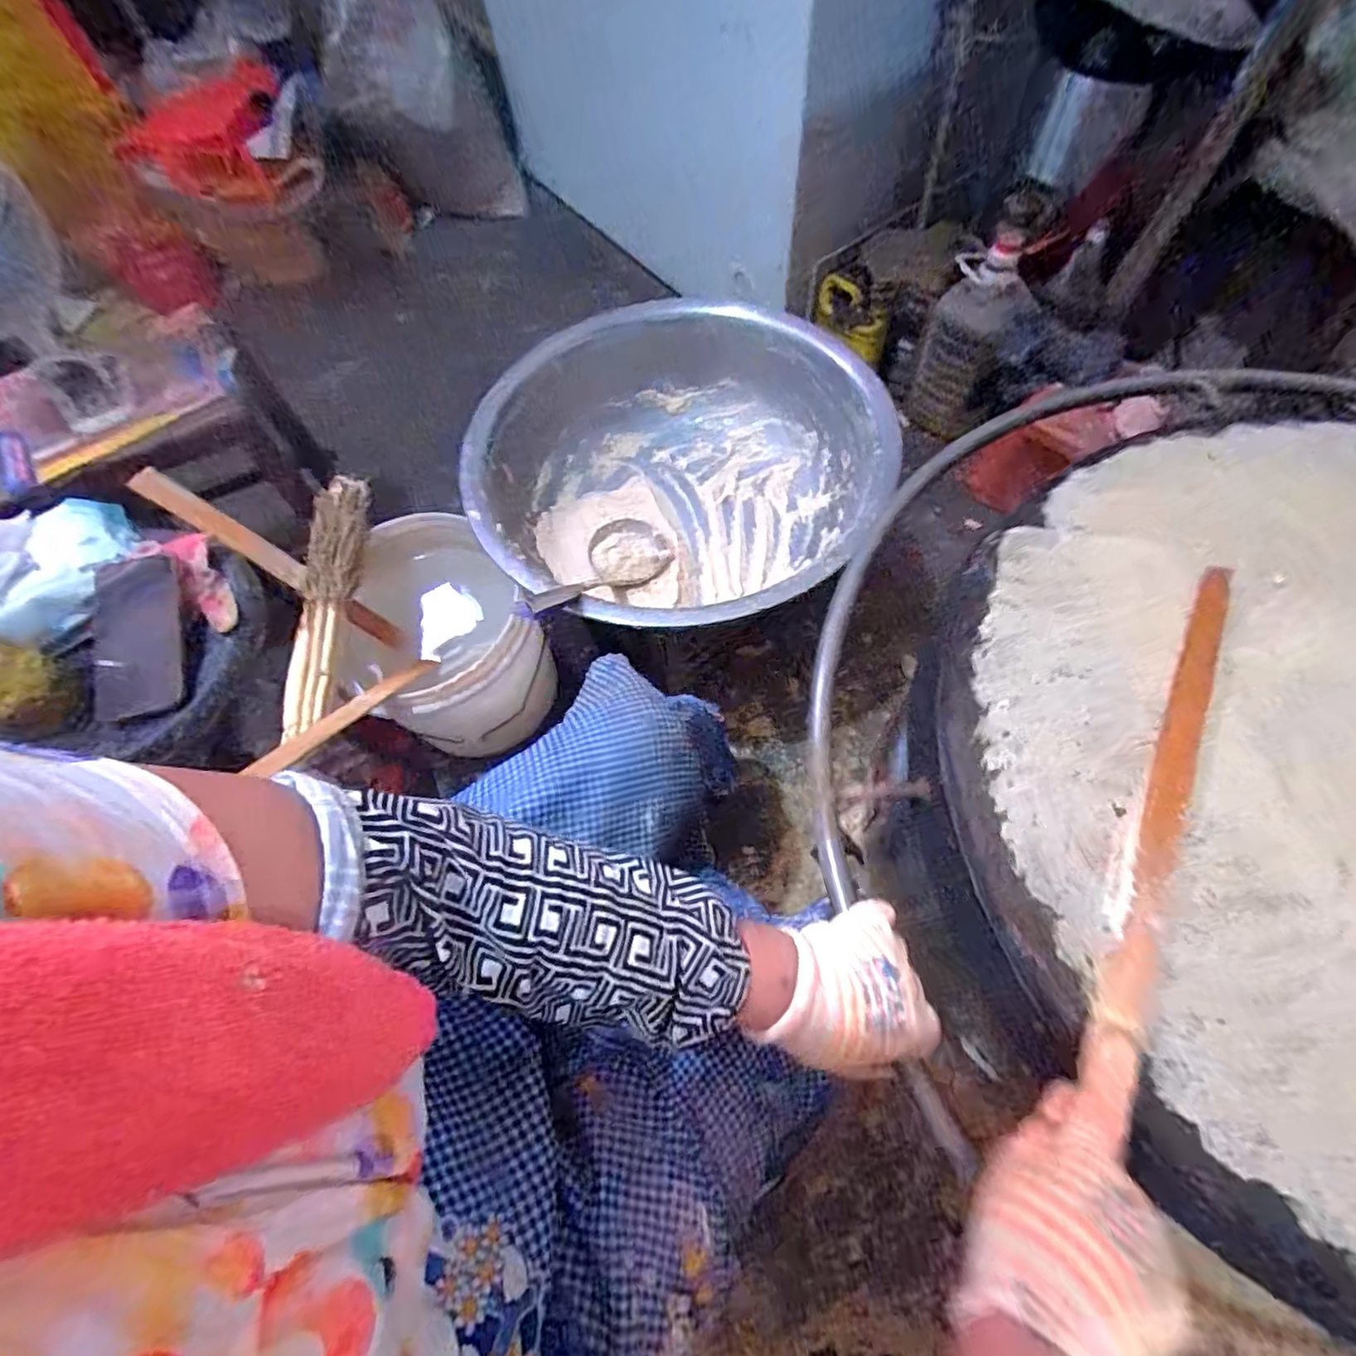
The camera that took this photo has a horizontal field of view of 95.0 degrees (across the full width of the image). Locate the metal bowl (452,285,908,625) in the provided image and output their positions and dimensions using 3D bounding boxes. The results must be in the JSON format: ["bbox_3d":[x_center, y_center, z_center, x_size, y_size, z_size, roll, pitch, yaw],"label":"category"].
[{"bbox_3d":[-0.006,-0.267,0.837,0.487,0.164,0.507,-1,64,2],"label":"metal bowl"}]

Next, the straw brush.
[{"bbox_3d":[-0.385,-0.101,0.697,0.066,0.049,0.302,-8,64,-2],"label":"straw brush"}]

